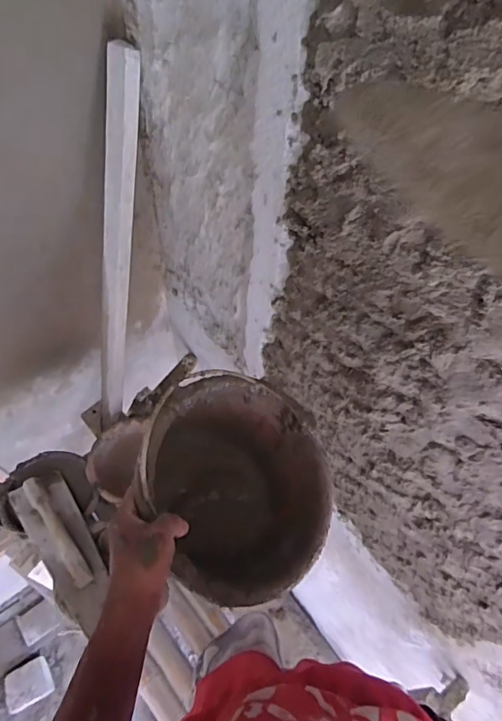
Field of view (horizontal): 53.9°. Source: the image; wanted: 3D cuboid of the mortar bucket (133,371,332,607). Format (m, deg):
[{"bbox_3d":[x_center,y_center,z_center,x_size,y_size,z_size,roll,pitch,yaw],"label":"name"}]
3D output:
[{"bbox_3d":[-0.056,0.160,0.636,0.249,0.195,0.251,13,68,-31],"label":"mortar bucket"}]

